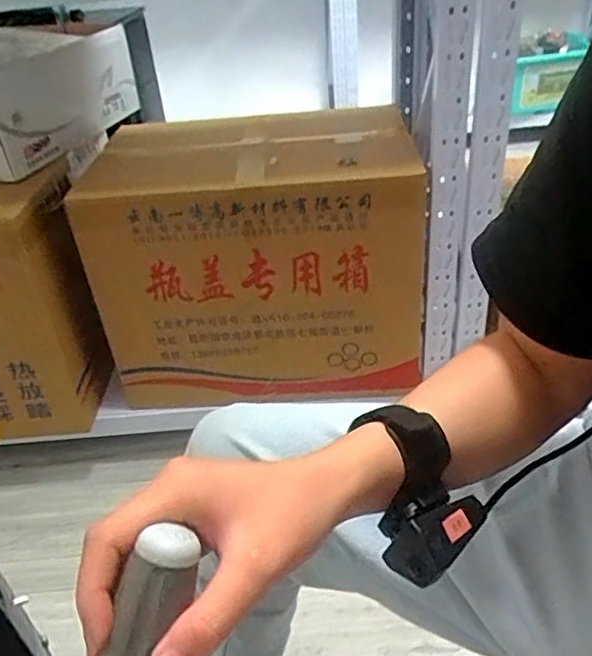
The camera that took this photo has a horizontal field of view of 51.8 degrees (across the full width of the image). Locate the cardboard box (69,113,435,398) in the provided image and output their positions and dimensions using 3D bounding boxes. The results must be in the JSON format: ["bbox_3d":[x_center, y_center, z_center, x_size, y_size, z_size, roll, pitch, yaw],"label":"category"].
[{"bbox_3d":[-0.056,-0.139,1.212,0.591,0.472,0.356,0,35,8],"label":"cardboard box"}]

